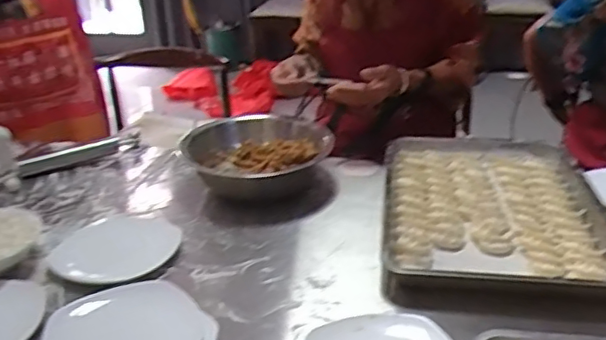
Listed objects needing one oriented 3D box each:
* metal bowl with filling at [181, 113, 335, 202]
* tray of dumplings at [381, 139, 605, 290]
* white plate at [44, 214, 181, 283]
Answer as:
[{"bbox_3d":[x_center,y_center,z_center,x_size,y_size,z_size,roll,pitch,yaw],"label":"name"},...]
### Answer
[{"bbox_3d":[-0.083,-0.021,1.177,0.254,0.099,0.282,-10,25,-19],"label":"metal bowl with filling"},{"bbox_3d":[0.310,0.047,1.002,0.344,0.036,0.492,-3,27,8],"label":"tray of dumplings"},{"bbox_3d":[-0.288,0.119,0.948,0.205,0.031,0.205,-1,23,1],"label":"white plate"}]

